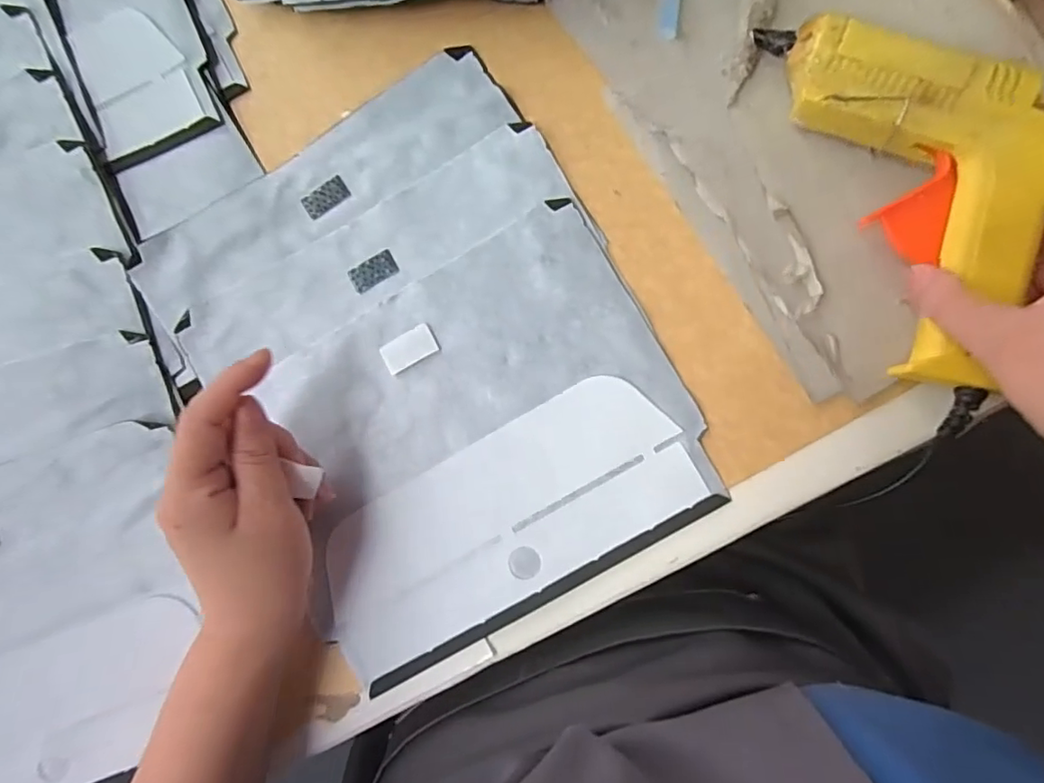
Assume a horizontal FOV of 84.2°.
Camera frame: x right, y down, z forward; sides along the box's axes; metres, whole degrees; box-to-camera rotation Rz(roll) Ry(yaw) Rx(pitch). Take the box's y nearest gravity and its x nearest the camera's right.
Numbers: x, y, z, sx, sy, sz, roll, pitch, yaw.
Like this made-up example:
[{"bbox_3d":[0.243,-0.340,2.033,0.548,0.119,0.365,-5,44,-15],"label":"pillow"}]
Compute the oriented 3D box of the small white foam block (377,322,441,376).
[{"bbox_3d":[-0.067,-0.025,0.342,0.032,0.004,0.019,-28,84,4],"label":"small white foam block"}]

